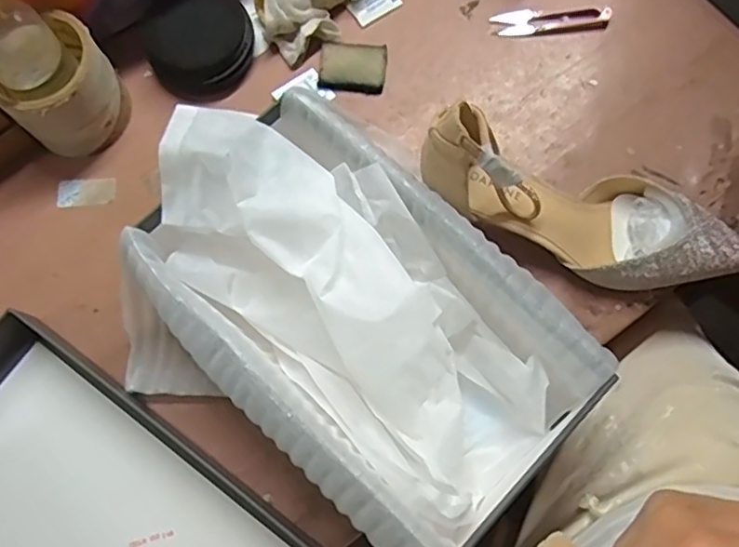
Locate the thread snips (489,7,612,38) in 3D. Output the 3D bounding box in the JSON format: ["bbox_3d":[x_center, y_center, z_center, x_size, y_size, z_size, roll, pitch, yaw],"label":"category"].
[{"bbox_3d":[0.163,-0.226,0.555,0.100,0.011,0.028,-1,74,1],"label":"thread snips"}]

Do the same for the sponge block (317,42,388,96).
[{"bbox_3d":[-0.014,-0.183,0.548,0.057,0.013,0.044,7,75,3],"label":"sponge block"}]

